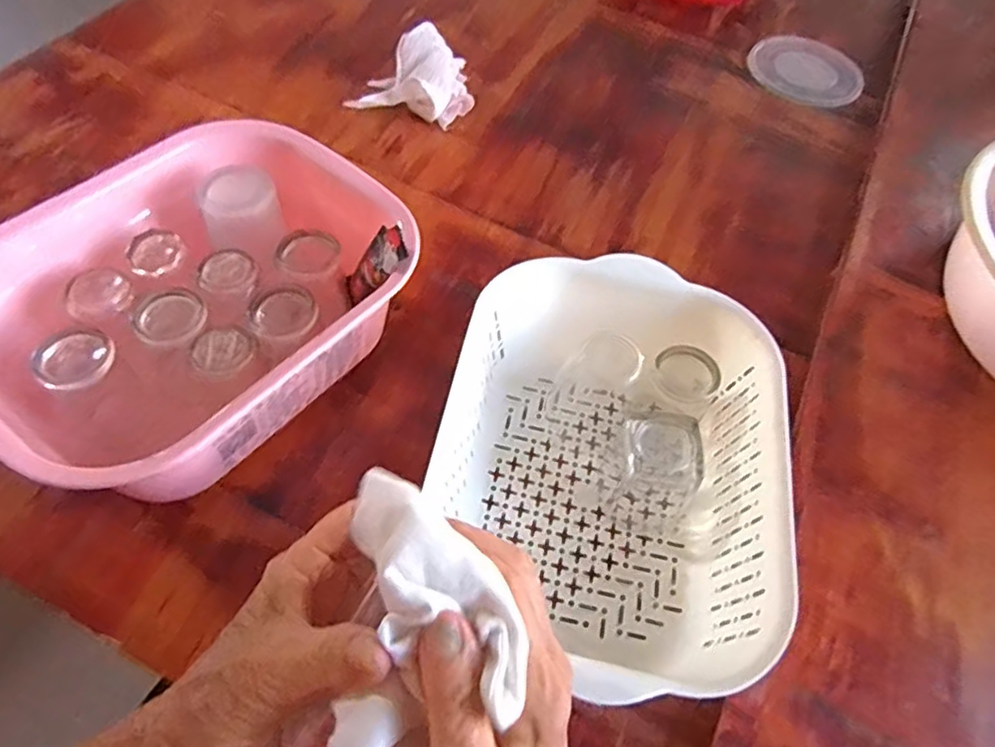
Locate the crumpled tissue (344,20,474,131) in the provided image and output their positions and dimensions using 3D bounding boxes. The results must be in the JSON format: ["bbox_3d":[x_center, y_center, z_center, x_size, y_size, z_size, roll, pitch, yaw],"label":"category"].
[{"bbox_3d":[-0.091,-0.341,0.728,0.132,0.054,0.103,12,57,4],"label":"crumpled tissue"}]

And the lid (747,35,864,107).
[{"bbox_3d":[0.404,-0.398,0.841,0.142,0.007,0.139,2,57,-3],"label":"lid"}]

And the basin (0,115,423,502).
[{"bbox_3d":[-0.221,-0.046,0.486,0.231,0.121,0.289,35,61,17],"label":"basin"}]

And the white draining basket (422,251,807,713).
[{"bbox_3d":[0.074,0.066,0.449,0.218,0.097,0.291,11,57,3],"label":"white draining basket"}]

